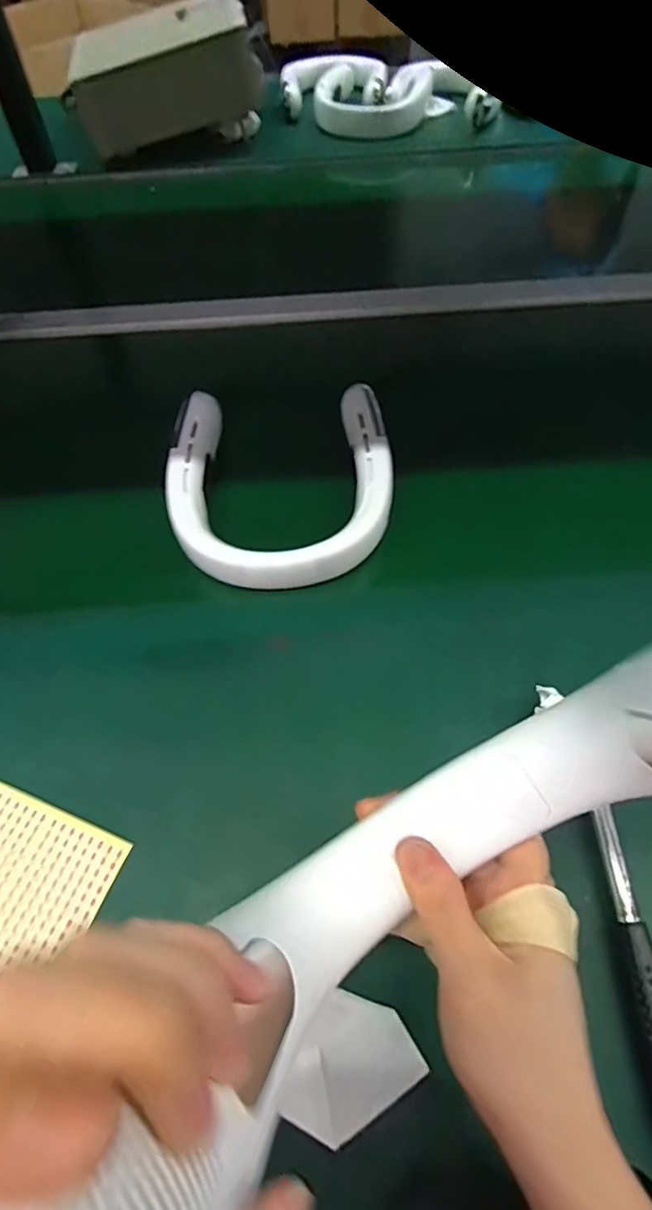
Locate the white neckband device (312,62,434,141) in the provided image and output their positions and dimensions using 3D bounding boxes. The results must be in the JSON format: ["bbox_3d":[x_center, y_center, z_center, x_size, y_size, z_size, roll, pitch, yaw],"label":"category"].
[{"bbox_3d":[0.085,-0.872,0.976,0.197,0.074,0.135,7,58,7],"label":"white neckband device"}]

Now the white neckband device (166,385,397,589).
[{"bbox_3d":[-0.041,-0.107,0.483,0.190,0.055,0.199,-5,57,-1],"label":"white neckband device"}]

